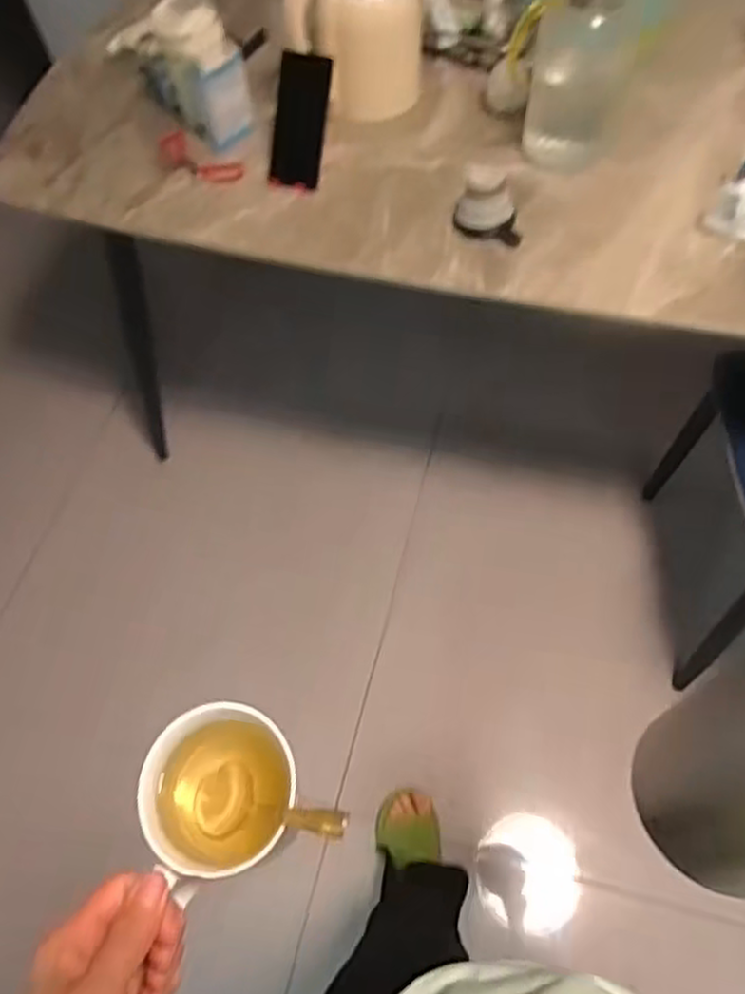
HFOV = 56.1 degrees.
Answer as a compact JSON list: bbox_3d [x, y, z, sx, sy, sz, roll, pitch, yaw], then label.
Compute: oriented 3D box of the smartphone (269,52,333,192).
[{"bbox_3d":[-0.097,-0.503,0.941,0.069,0.155,0.015,12,32,-1],"label":"smartphone"}]

